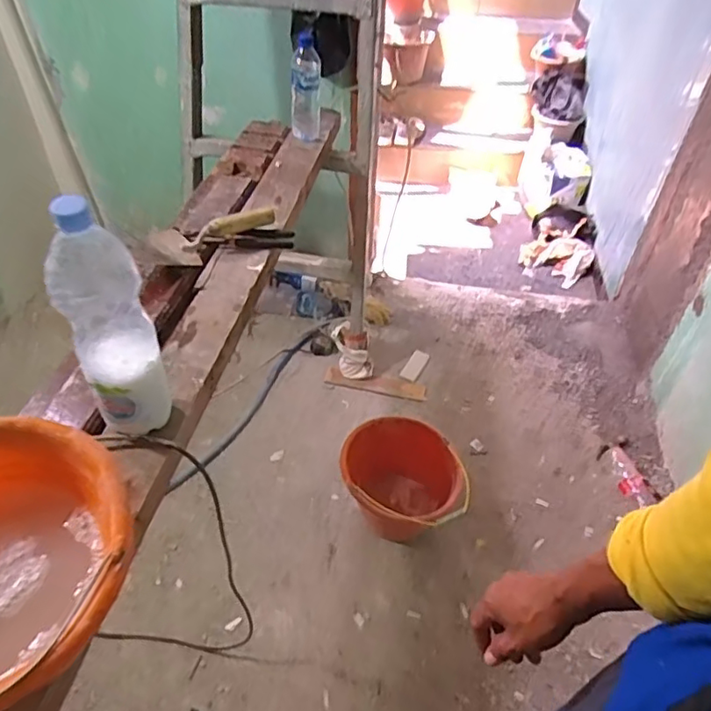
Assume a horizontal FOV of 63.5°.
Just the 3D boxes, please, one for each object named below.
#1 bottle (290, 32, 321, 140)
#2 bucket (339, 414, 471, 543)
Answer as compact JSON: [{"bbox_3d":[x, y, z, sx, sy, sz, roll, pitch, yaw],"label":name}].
[{"bbox_3d":[-0.116,-0.618,1.344,0.072,0.231,0.055,-1,44,-3],"label":"bottle"},{"bbox_3d":[0.112,0.324,1.390,0.278,0.240,0.295,2,46,-2],"label":"bucket"}]

